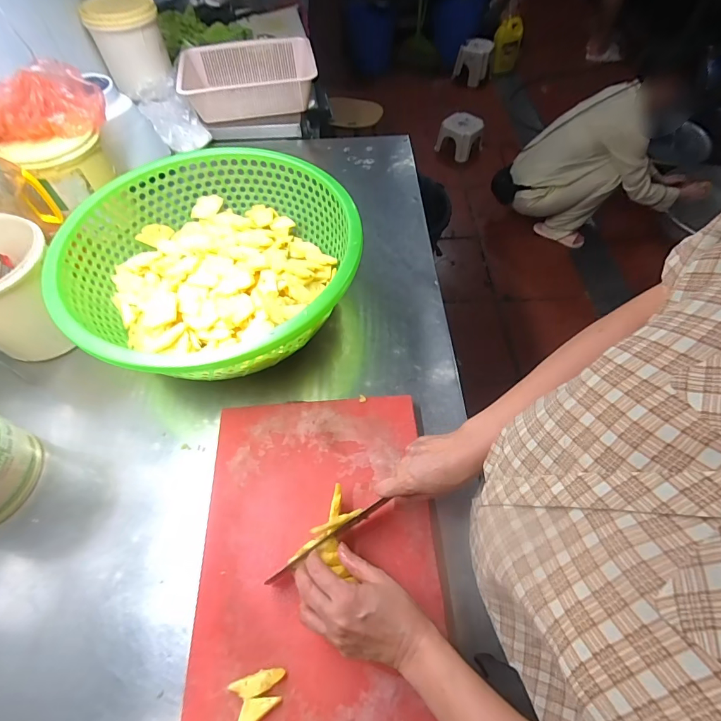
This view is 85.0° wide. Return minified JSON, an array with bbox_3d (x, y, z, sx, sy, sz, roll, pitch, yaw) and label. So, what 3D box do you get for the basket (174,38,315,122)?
[{"bbox_3d":[-0.294,-0.741,1.034,0.342,0.093,0.271,-9,58,-4],"label":"basket"}]

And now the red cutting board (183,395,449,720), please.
[{"bbox_3d":[-0.052,0.232,0.508,0.287,0.021,0.395,-4,58,-1],"label":"red cutting board"}]

